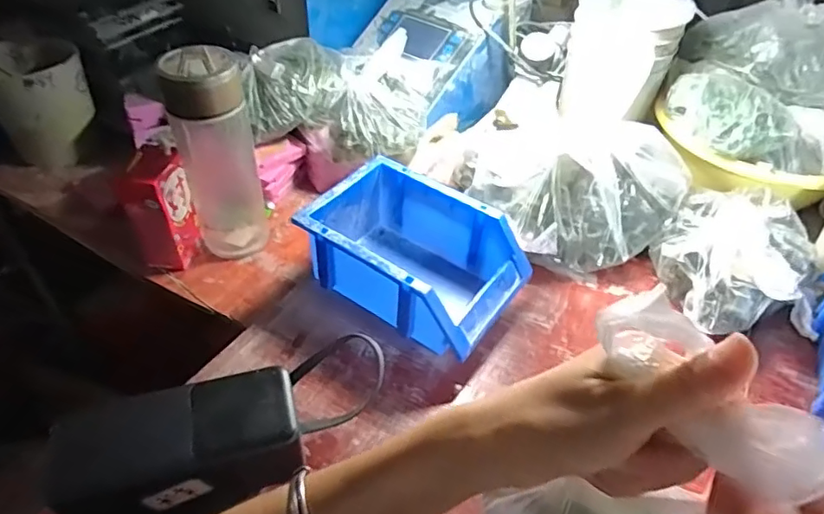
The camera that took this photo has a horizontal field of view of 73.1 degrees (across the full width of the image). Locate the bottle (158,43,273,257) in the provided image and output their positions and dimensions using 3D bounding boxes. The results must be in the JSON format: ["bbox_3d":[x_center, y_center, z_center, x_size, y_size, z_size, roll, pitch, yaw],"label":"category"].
[{"bbox_3d":[-0.184,-0.093,0.530,0.069,0.195,0.064,-16,47,-17],"label":"bottle"}]

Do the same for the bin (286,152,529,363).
[{"bbox_3d":[0.004,0.006,0.500,0.174,0.093,0.120,28,50,24],"label":"bin"}]

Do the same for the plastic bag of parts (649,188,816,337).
[{"bbox_3d":[0.292,-0.001,0.511,0.122,0.075,0.160,35,53,29],"label":"plastic bag of parts"}]

